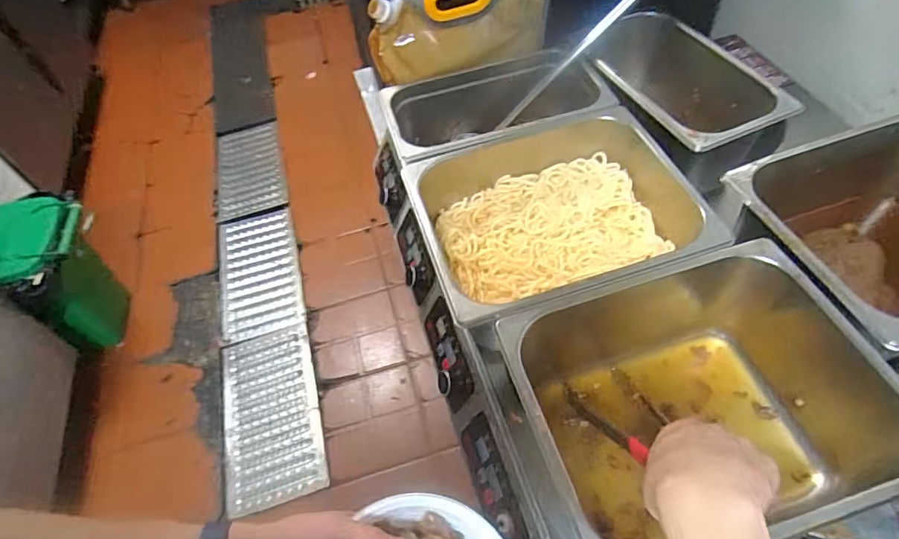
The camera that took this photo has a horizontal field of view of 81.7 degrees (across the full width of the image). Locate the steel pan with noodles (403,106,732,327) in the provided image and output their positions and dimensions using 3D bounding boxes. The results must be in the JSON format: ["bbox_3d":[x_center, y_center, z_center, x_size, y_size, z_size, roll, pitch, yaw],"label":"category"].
[{"bbox_3d":[0.135,-0.065,0.658,0.332,0.102,0.271,-16,53,-7],"label":"steel pan with noodles"}]

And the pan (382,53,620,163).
[{"bbox_3d":[0.069,-0.226,0.793,0.316,0.111,0.178,-16,53,-7],"label":"pan"}]

